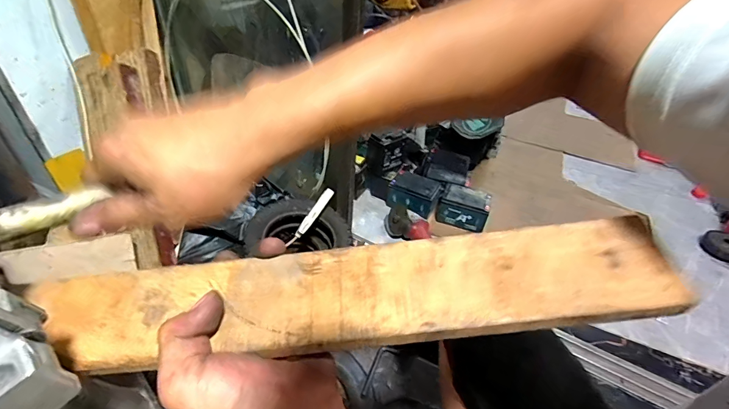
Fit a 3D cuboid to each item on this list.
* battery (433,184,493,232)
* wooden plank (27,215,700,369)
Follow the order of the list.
[{"bbox_3d":[0.323,0.011,1.201,0.153,0.092,0.101,20,42,18],"label":"battery"},{"bbox_3d":[-0.011,0.057,0.246,0.405,0.015,0.073,-6,40,2],"label":"wooden plank"}]

